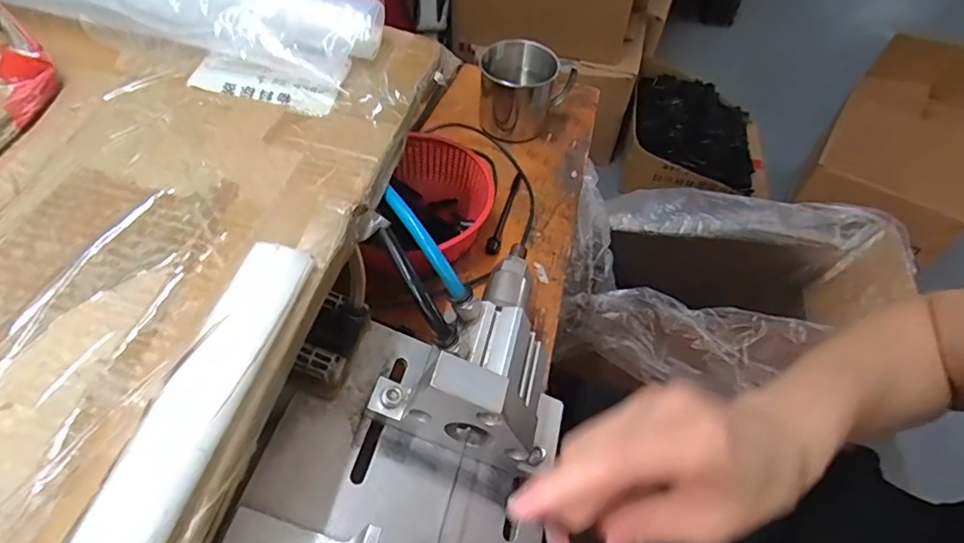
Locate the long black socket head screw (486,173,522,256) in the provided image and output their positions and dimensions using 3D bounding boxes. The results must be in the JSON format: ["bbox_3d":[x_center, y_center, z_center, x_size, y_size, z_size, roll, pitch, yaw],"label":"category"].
[{"bbox_3d":[0.021,-0.054,0.459,0.010,0.011,0.098,14,53,9],"label":"long black socket head screw"}]

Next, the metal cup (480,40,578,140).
[{"bbox_3d":[0.039,-0.174,0.514,0.078,0.073,0.078,1,52,-1],"label":"metal cup"}]

